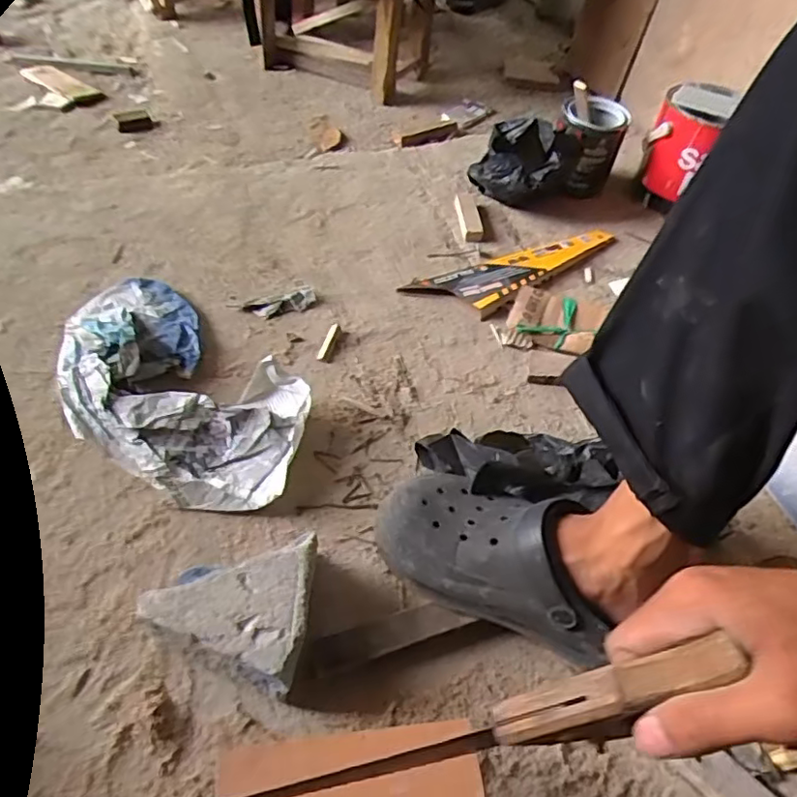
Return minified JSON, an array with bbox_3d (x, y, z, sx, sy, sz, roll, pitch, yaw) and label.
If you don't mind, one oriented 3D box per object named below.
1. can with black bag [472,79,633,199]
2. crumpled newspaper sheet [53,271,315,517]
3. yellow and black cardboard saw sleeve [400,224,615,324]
[{"bbox_3d":[0.242,-0.393,0.990,0.267,0.143,0.135,-26,58,-24],"label":"can with black bag"},{"bbox_3d":[-0.254,-0.015,0.678,0.353,0.054,0.190,38,57,23],"label":"crumpled newspaper sheet"},{"bbox_3d":[0.184,-0.192,0.894,0.363,0.021,0.100,-26,58,-24],"label":"yellow and black cardboard saw sleeve"}]

